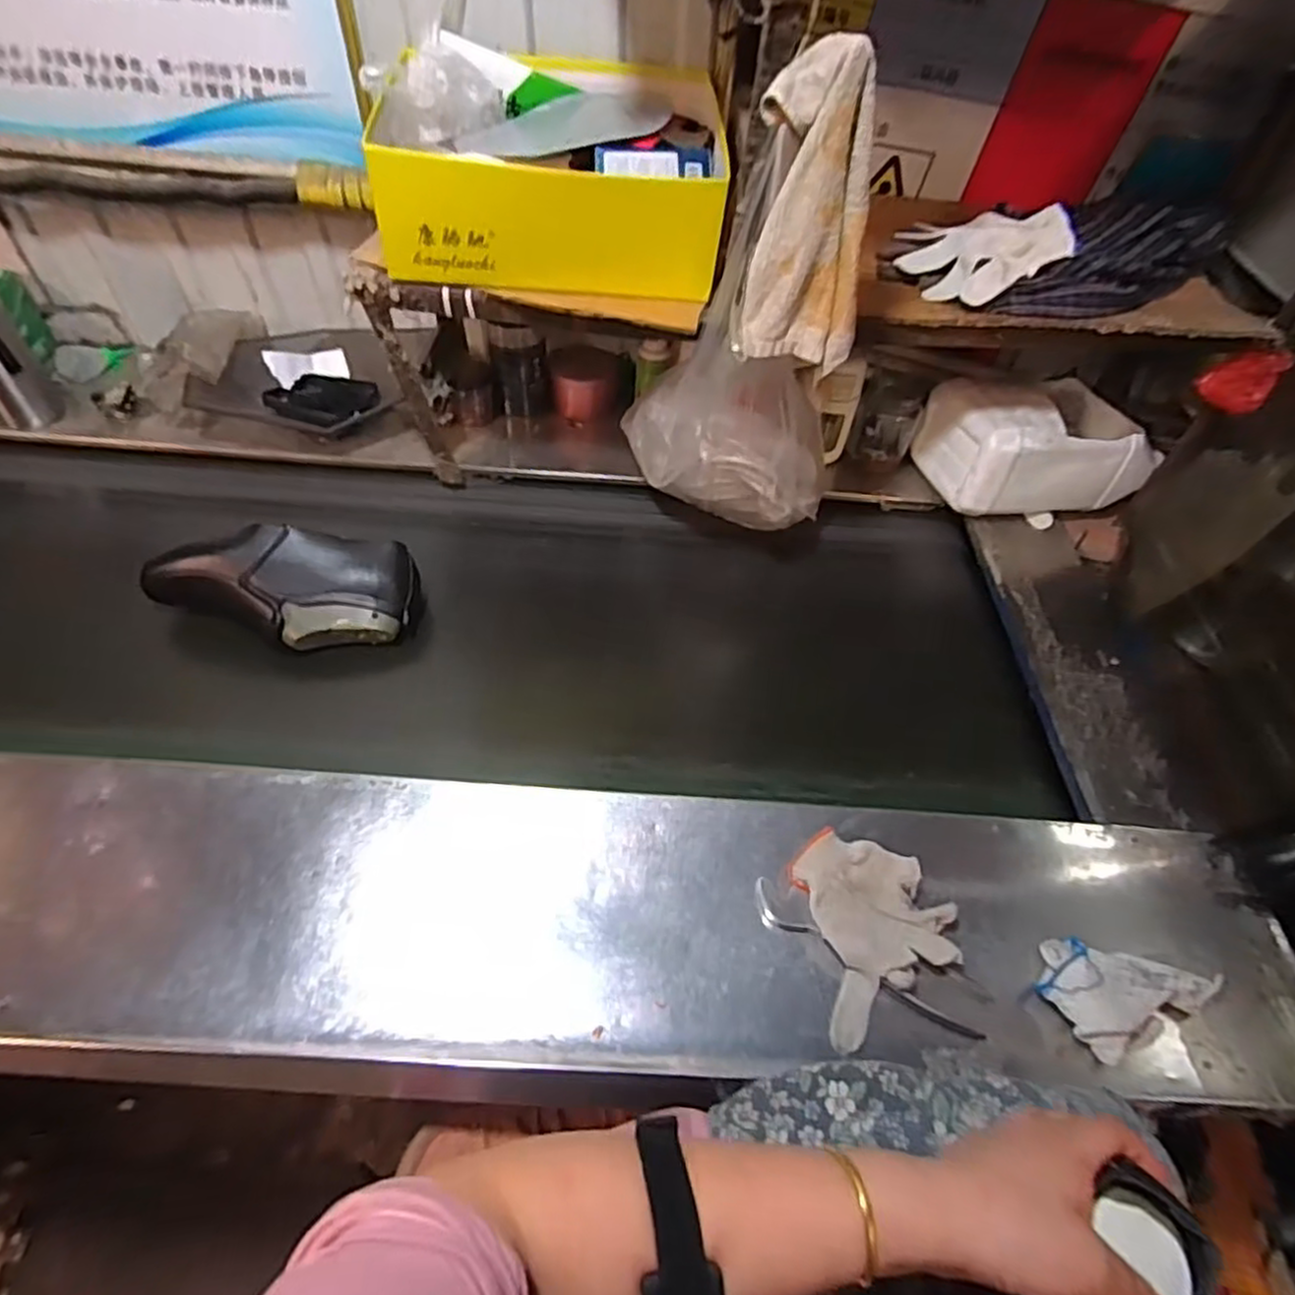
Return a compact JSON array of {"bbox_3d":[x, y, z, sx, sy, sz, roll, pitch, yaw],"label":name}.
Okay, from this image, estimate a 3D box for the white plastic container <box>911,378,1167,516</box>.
[{"bbox_3d":[0.524,-0.267,0.969,0.253,0.151,0.157,-6,52,-9],"label":"white plastic container"}]

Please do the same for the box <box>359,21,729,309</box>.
[{"bbox_3d":[-0.098,-0.496,0.749,0.336,0.134,0.278,1,52,-4],"label":"box"}]

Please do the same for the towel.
[{"bbox_3d":[0.141,-0.358,0.598,0.109,0.212,0.058,8,51,1],"label":"towel"}]

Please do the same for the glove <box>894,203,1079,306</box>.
[{"bbox_3d":[0.359,-0.417,0.756,0.166,0.026,0.112,-5,74,17],"label":"glove"}]

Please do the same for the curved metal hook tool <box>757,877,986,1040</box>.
[{"bbox_3d":[0.173,0.256,0.575,0.204,0.016,0.028,31,56,19],"label":"curved metal hook tool"}]

